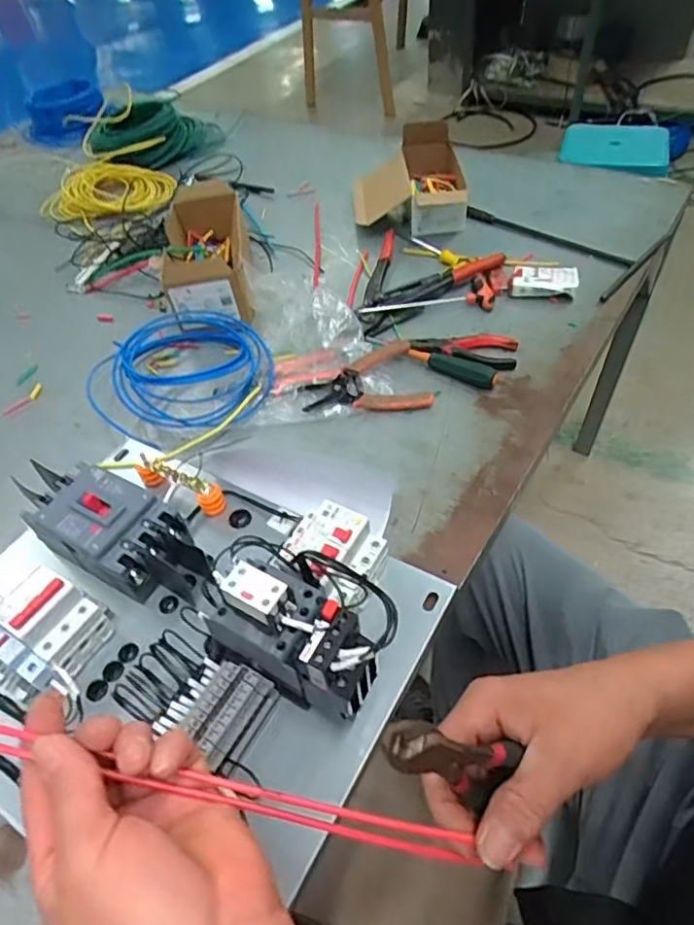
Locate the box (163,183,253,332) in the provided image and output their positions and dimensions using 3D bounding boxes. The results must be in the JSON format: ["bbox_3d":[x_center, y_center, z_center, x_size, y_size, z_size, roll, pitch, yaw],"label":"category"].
[{"bbox_3d":[-0.200,-0.299,0.847,0.109,0.092,0.260,-10,50,-3],"label":"box"}]

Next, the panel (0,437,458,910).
[{"bbox_3d":[-0.156,0.105,0.470,0.406,0.140,0.325,17,54,19],"label":"panel"}]

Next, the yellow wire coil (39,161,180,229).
[{"bbox_3d":[-0.436,-0.515,1.085,0.190,0.051,0.219,28,58,26],"label":"yellow wire coil"}]

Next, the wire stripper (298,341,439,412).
[{"bbox_3d":[0.022,-0.093,0.699,0.147,0.012,0.113,-20,51,-11],"label":"wire stripper"}]

